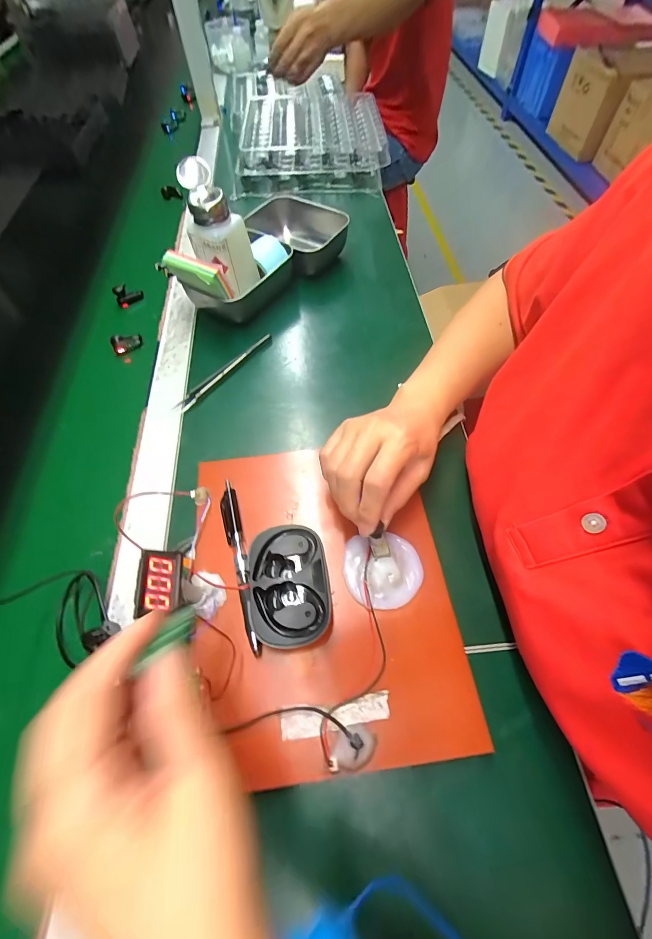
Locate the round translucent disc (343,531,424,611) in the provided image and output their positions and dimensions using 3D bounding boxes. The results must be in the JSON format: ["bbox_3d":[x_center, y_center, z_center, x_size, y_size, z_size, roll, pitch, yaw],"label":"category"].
[{"bbox_3d":[0.047,0.077,0.303,0.057,0.016,0.063,-34,64,-17],"label":"round translucent disc"}]

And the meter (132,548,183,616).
[{"bbox_3d":[-0.117,0.081,0.263,0.029,0.014,0.047,9,51,-32],"label":"meter"}]

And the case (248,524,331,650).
[{"bbox_3d":[-0.027,0.089,0.288,0.057,0.028,0.087,-11,59,-4],"label":"case"}]

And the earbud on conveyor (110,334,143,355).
[{"bbox_3d":[-0.248,-0.159,0.467,0.036,0.015,0.022,-27,62,-13],"label":"earbud on conveyor"}]

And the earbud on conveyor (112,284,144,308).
[{"bbox_3d":[-0.268,-0.236,0.508,0.036,0.029,0.011,-8,59,-3],"label":"earbud on conveyor"}]

